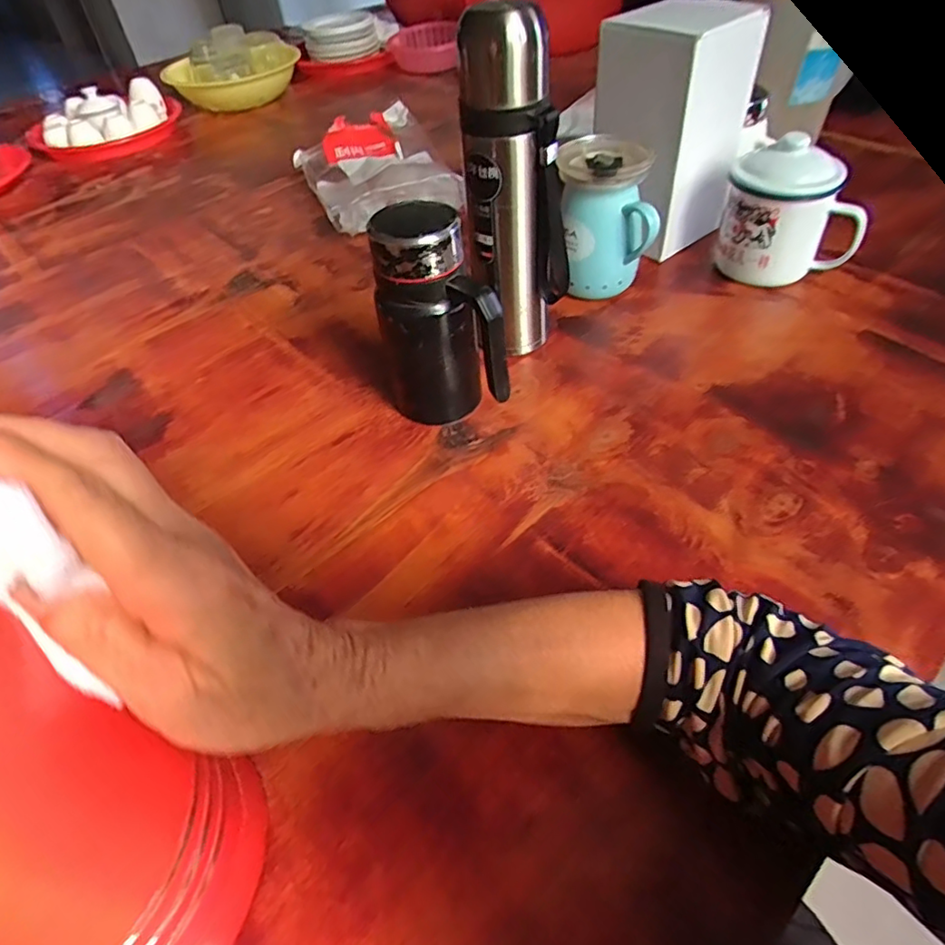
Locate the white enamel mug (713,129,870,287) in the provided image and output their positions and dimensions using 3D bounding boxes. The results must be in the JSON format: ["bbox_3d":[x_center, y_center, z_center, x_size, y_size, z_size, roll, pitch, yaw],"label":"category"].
[{"bbox_3d":[0.310,-0.251,0.584,0.128,0.118,0.104,20,53,22],"label":"white enamel mug"}]

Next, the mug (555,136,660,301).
[{"bbox_3d":[0.122,-0.234,0.575,0.078,0.126,0.104,-5,48,1],"label":"mug"}]

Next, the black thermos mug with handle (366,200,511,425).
[{"bbox_3d":[-0.024,-0.107,0.448,0.083,0.162,0.087,-12,48,-5],"label":"black thermos mug with handle"}]

